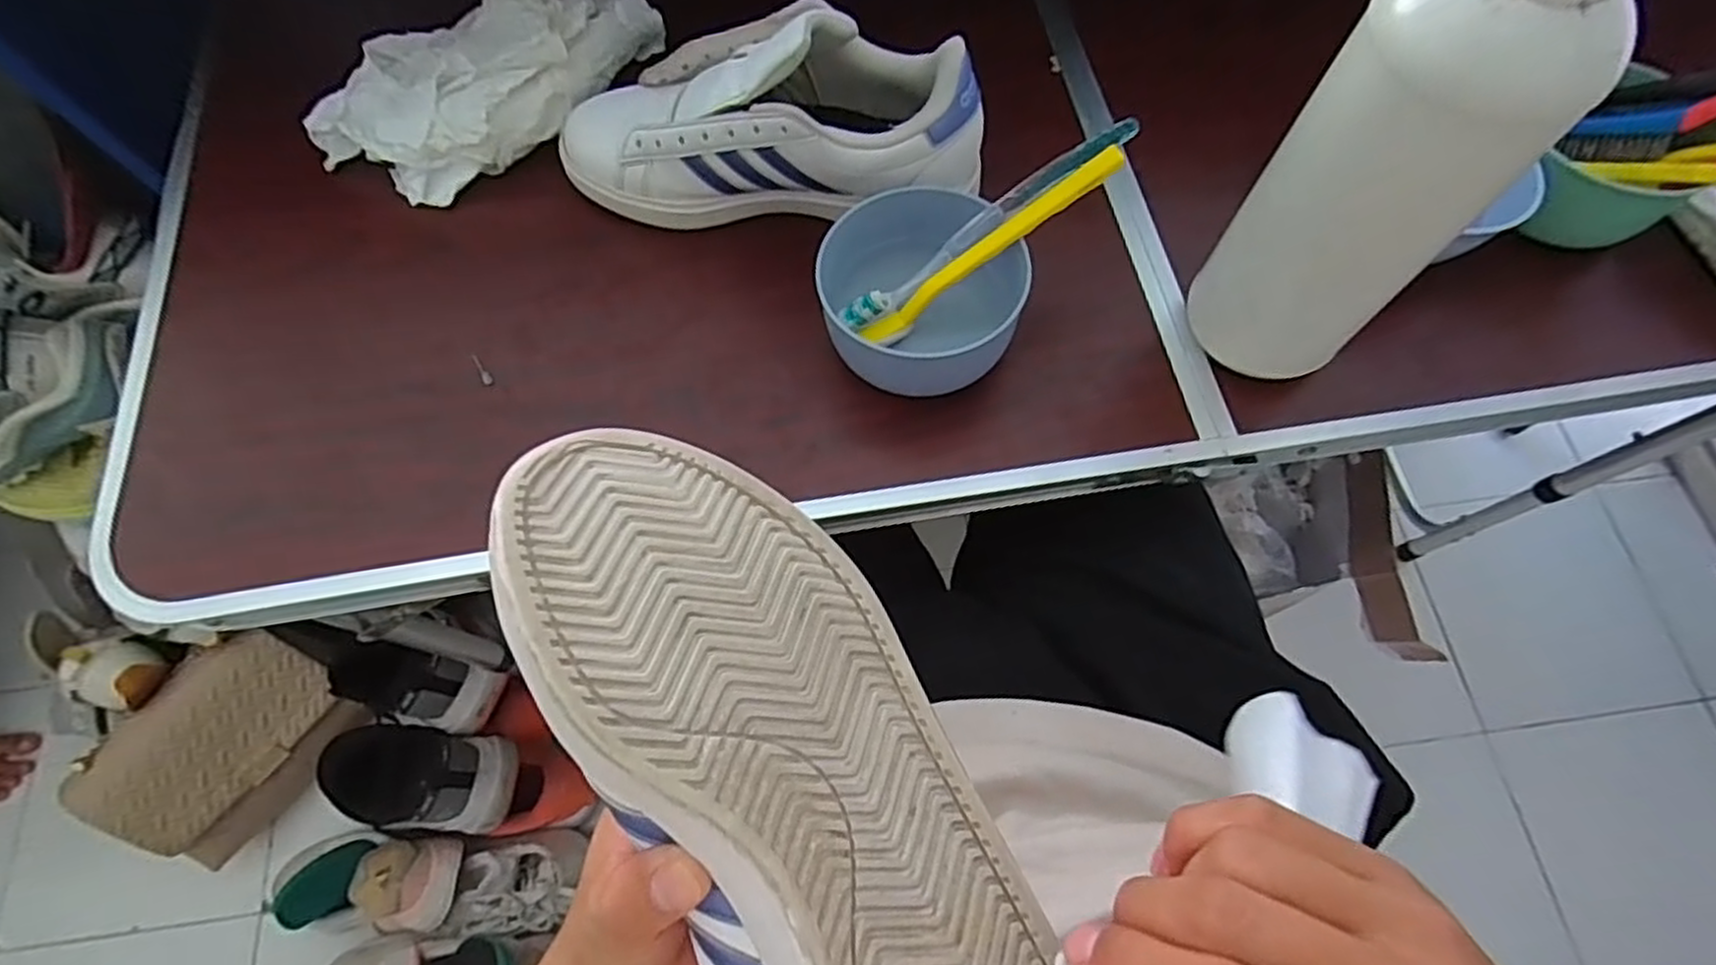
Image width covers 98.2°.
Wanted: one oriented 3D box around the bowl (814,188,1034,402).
[{"bbox_3d":[0.035,-0.106,0.413,0.113,0.051,0.101,11,70,4],"label":"bowl"}]

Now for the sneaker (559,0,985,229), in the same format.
[{"bbox_3d":[-0.060,-0.214,0.430,0.253,0.113,0.095,-5,70,11],"label":"sneaker"}]

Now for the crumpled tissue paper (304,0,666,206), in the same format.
[{"bbox_3d":[-0.240,-0.266,0.478,0.220,0.050,0.117,-39,74,-14],"label":"crumpled tissue paper"}]

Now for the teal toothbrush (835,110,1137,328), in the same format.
[{"bbox_3d":[0.066,-0.137,0.396,0.176,0.015,0.015,-34,72,15],"label":"teal toothbrush"}]

